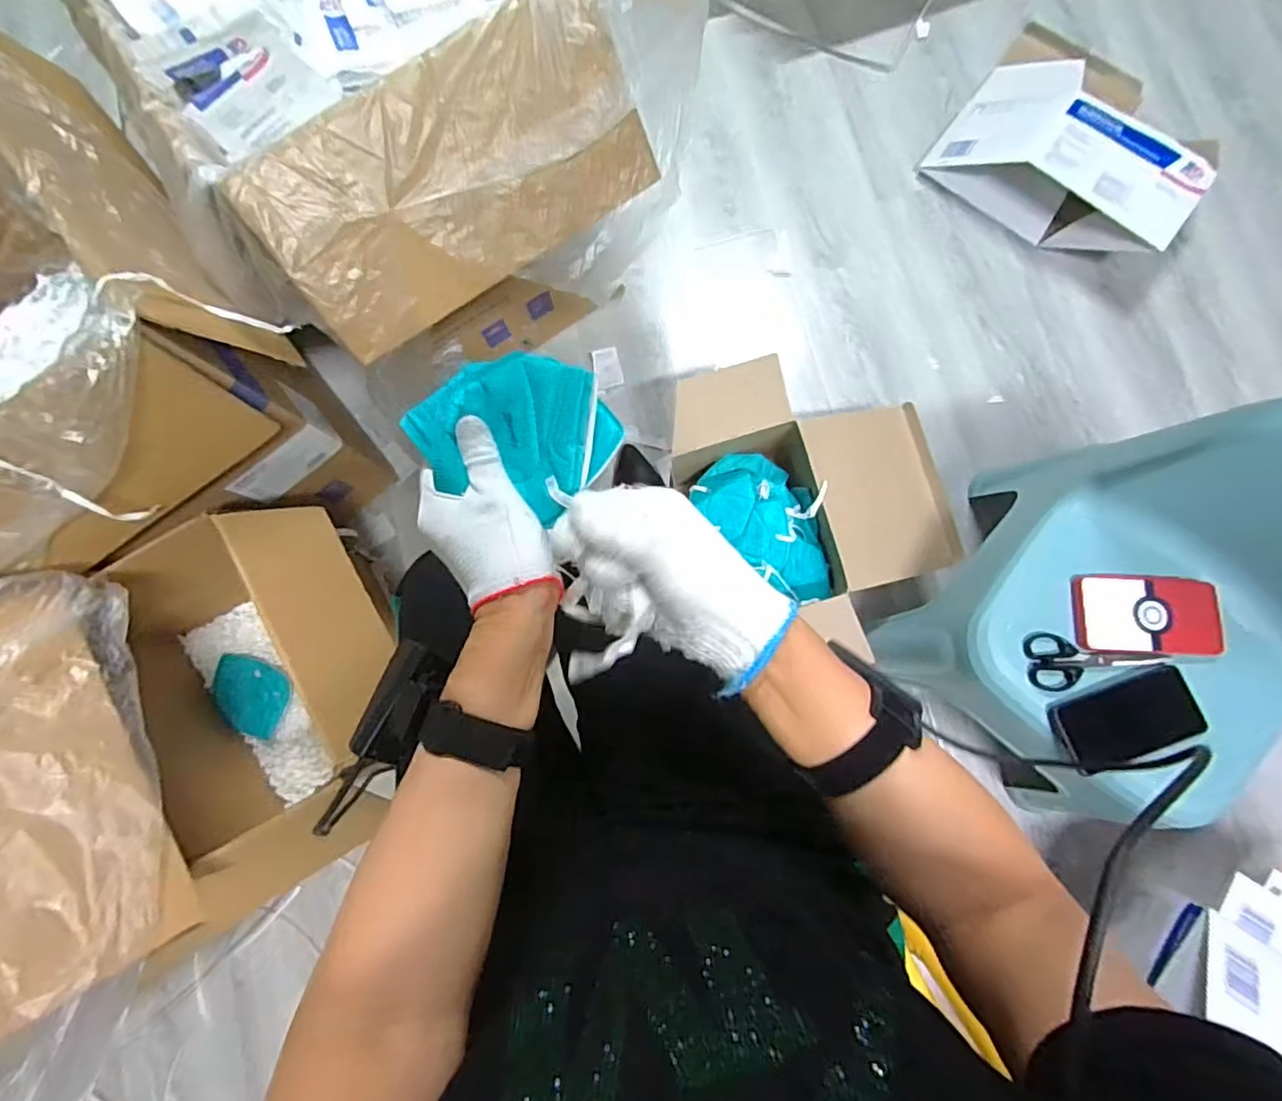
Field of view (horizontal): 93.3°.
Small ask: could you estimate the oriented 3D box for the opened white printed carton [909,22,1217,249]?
[{"bbox_3d":[0.783,-0.736,1.056,0.416,0.122,0.373,35,85,7],"label":"opened white printed carton"}]

